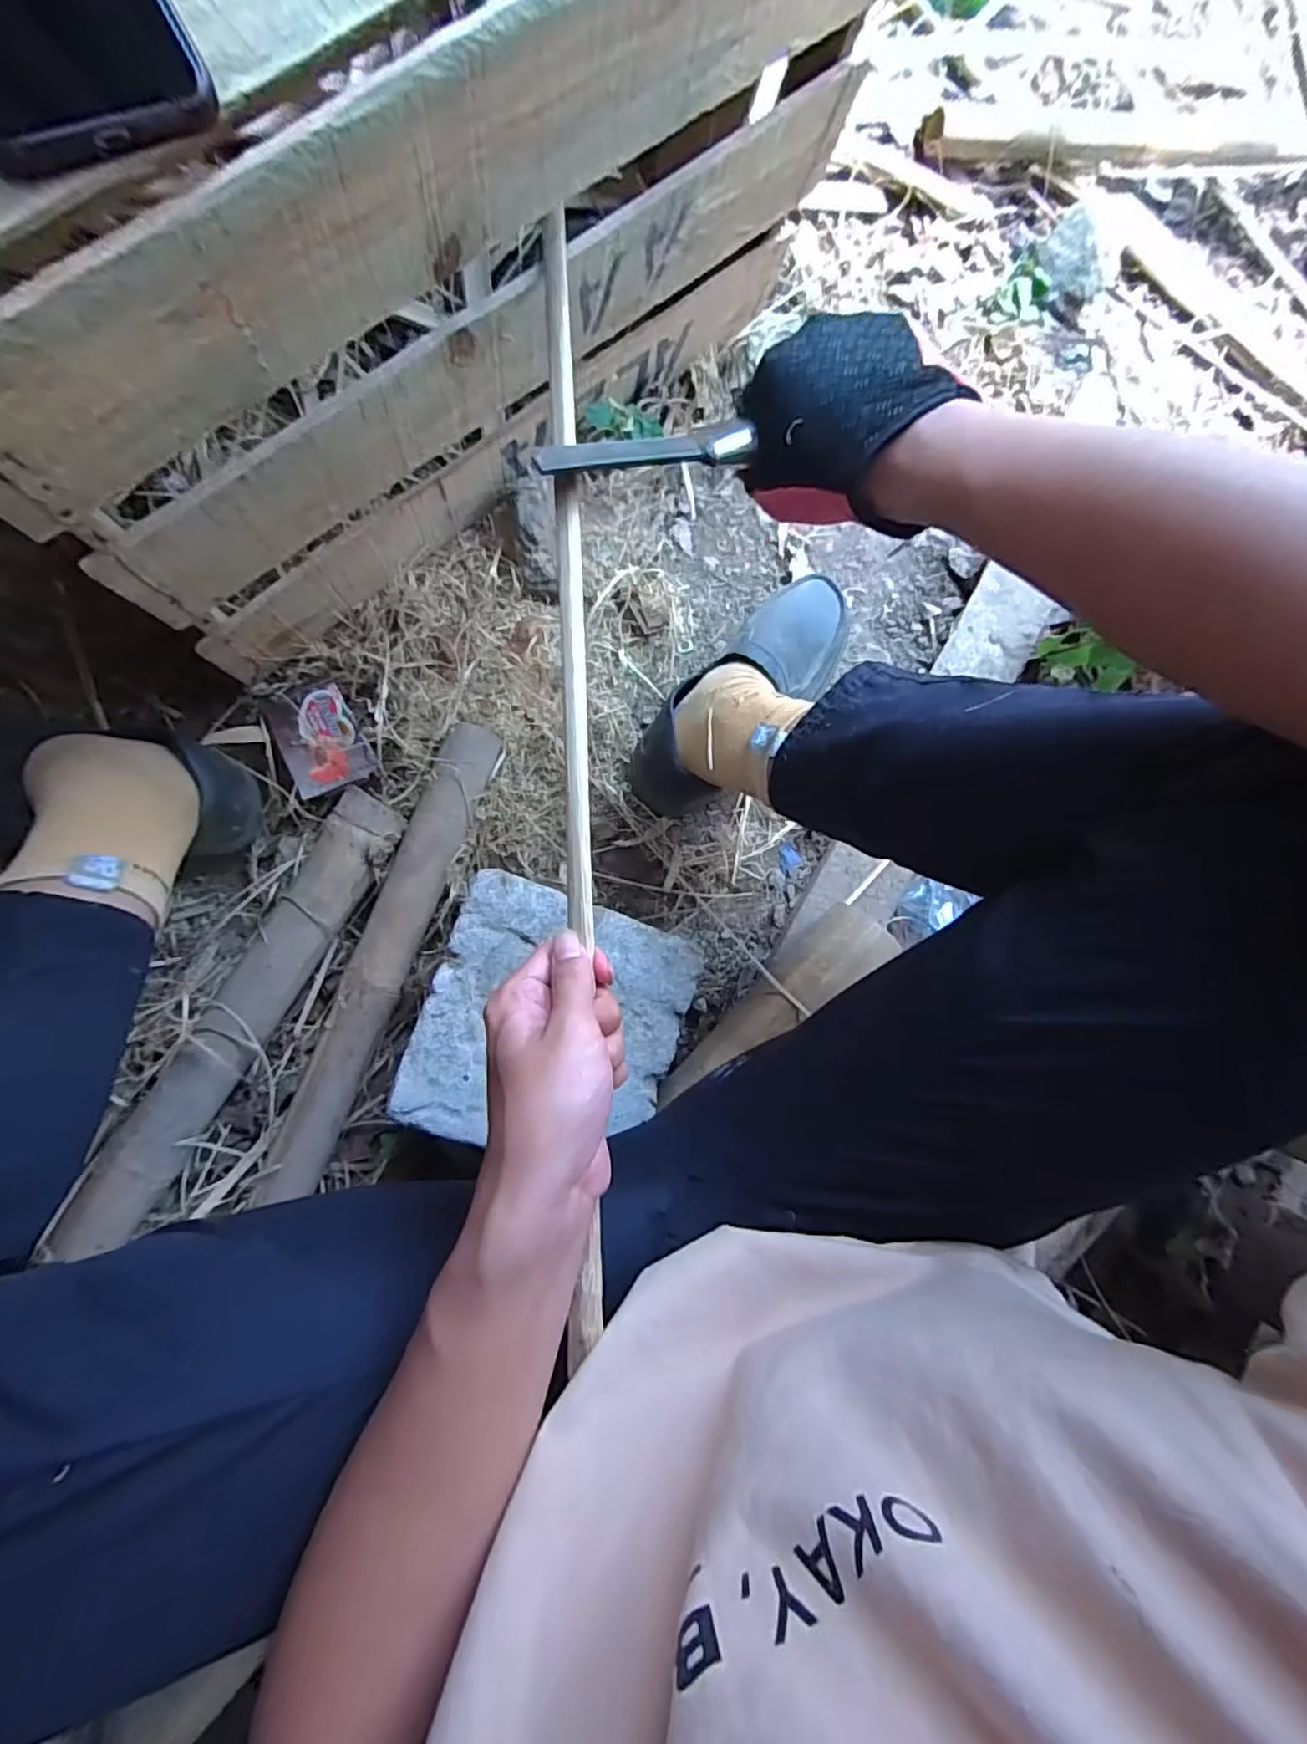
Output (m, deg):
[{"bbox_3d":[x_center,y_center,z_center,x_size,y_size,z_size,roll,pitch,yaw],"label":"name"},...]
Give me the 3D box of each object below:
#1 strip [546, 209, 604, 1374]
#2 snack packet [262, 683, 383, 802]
[{"bbox_3d":[-0.041,-0.074,0.335,0.016,0.015,0.594,-2,83,-9],"label":"strip"},{"bbox_3d":[-0.280,-0.110,0.534,0.066,0.011,0.080,-27,94,-8],"label":"snack packet"}]

